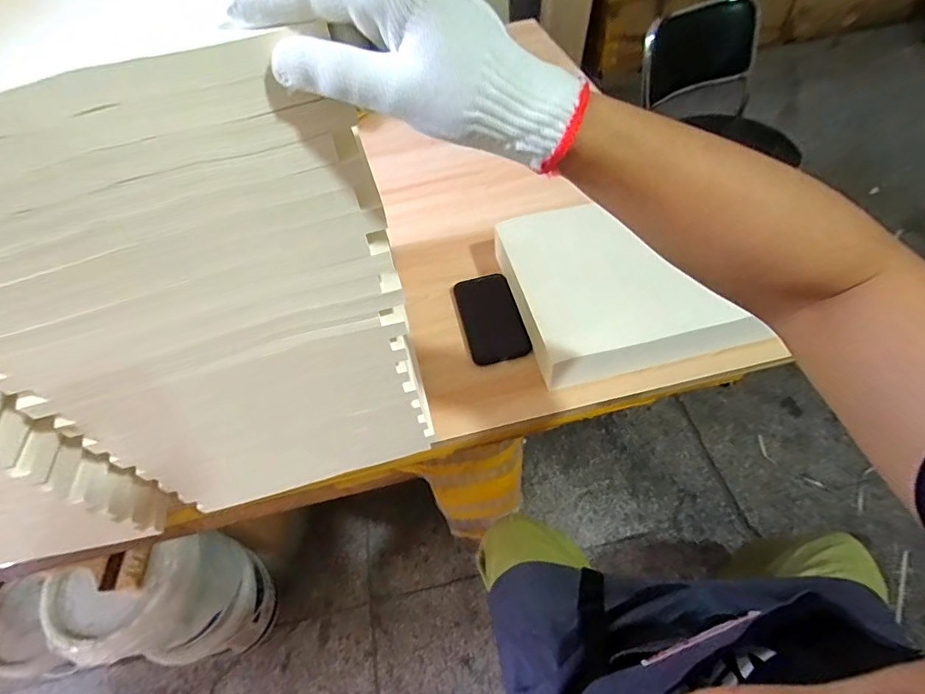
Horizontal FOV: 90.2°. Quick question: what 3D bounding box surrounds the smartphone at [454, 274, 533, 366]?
[{"bbox_3d":[0.038,-0.045,0.634,0.077,0.010,0.148,-13,52,-4],"label":"smartphone"}]

